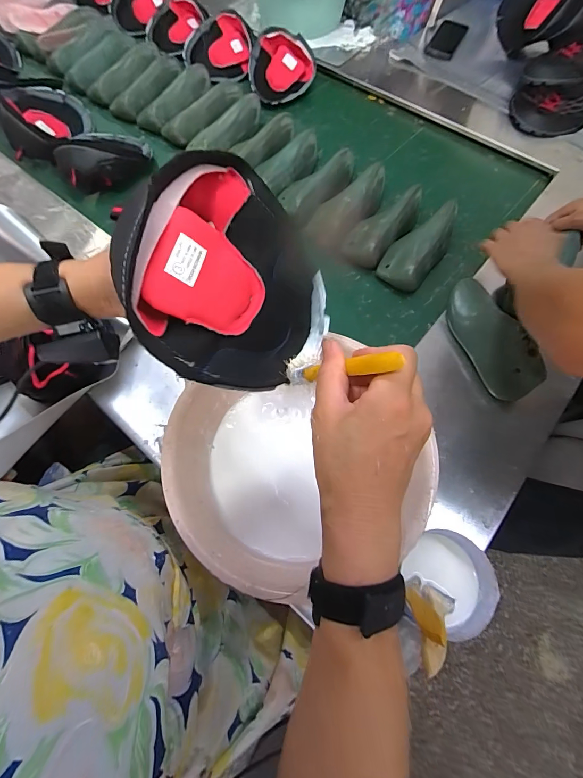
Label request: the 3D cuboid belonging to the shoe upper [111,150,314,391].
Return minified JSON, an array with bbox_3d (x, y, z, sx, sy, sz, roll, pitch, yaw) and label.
[{"bbox_3d":[-0.054,-0.095,0.307,0.082,0.180,0.185,16,83,47],"label":"shoe upper"}]

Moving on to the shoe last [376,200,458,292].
[{"bbox_3d":[0.253,-0.279,0.700,0.088,0.066,0.207,25,78,40],"label":"shoe last"}]

